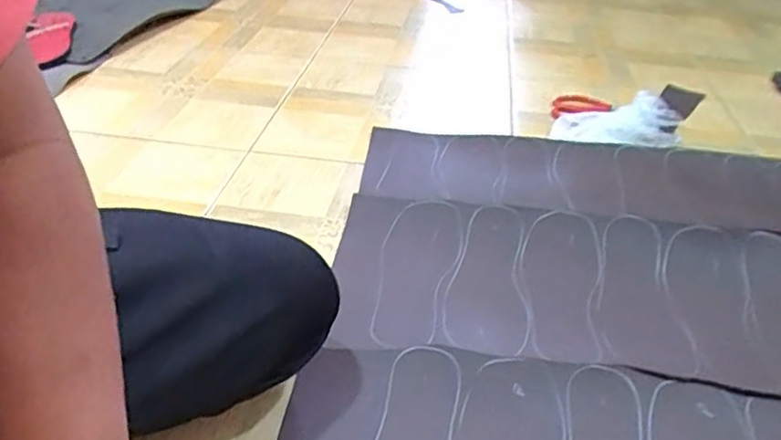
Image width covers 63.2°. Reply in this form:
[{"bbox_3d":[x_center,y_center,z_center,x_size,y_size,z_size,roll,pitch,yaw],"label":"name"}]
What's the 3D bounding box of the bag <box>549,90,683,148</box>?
[{"bbox_3d":[0.369,-0.162,1.023,0.200,0.057,0.113,7,35,7],"label":"bag"}]

